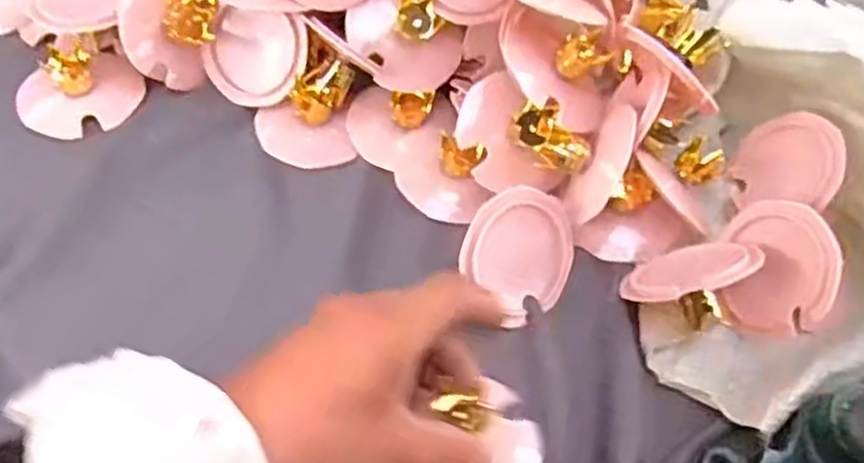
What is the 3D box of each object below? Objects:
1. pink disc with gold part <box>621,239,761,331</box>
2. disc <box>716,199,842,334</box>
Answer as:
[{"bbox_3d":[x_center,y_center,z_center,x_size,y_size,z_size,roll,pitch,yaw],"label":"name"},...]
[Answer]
[{"bbox_3d":[0.149,0.035,0.416,0.075,0.044,0.040,-17,22,18],"label":"pink disc with gold part"},{"bbox_3d":[0.193,0.020,0.413,0.012,0.063,0.072,-4,96,-35],"label":"disc"}]

